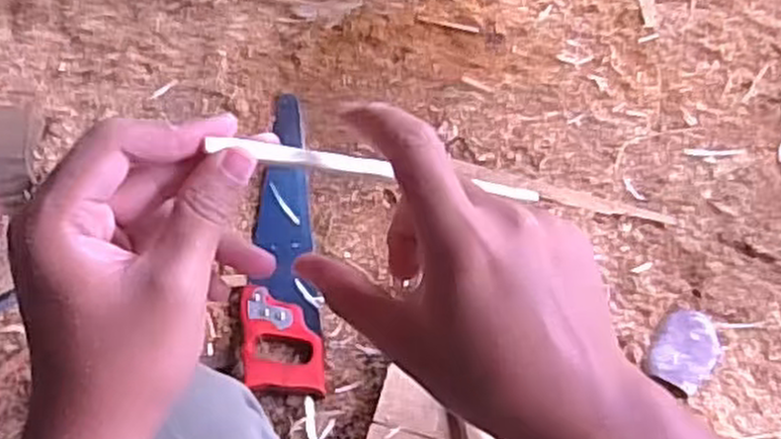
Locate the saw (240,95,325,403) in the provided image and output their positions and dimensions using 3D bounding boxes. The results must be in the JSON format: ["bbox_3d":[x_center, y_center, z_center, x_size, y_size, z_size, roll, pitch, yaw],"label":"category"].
[{"bbox_3d":[-0.142,0.009,1.002,0.091,0.035,0.454,-8,55,-1],"label":"saw"}]

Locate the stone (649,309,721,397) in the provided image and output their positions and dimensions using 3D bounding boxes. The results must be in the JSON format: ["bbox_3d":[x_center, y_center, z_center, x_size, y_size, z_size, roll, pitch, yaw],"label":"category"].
[{"bbox_3d":[0.331,0.143,0.887,0.065,0.025,0.101,33,64,24],"label":"stone"}]

